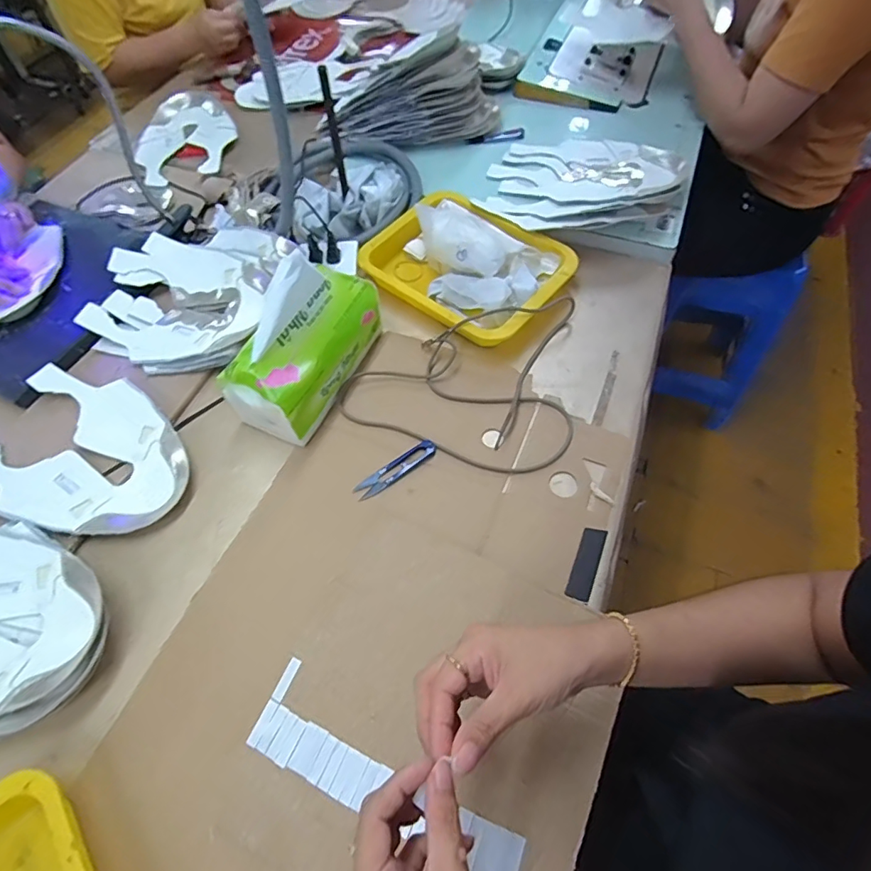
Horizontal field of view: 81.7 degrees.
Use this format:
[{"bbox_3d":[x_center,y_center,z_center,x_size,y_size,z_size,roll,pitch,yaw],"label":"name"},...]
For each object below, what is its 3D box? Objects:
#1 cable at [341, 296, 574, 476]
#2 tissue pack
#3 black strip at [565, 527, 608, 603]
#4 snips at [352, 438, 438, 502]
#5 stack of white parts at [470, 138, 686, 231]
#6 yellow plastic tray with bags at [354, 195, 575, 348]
[{"bbox_3d":[0.050,-0.096,0.614,0.273,0.041,0.262,19,63,12],"label":"cable"},{"bbox_3d":[-0.148,-0.115,0.562,0.088,0.161,0.200,24,64,15],"label":"tissue pack"},{"bbox_3d":[0.150,0.126,0.499,0.023,0.004,0.076,21,63,13],"label":"black strip"},{"bbox_3d":[-0.043,0.037,0.556,0.100,0.005,0.022,-34,65,-16],"label":"snips"},{"bbox_3d":[0.221,-0.384,0.757,0.288,0.023,0.228,-3,60,0],"label":"stack of white parts"},{"bbox_3d":[0.039,-0.237,0.677,0.252,0.075,0.189,33,66,19],"label":"yellow plastic tray with bags"}]

